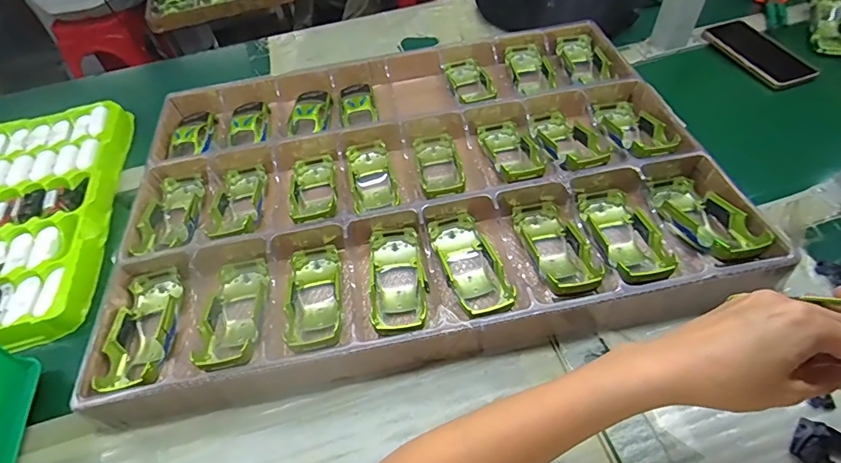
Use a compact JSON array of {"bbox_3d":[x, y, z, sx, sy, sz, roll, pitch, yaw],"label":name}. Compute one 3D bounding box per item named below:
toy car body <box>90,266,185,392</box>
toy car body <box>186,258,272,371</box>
[{"bbox_3d":[-0.268,0.093,0.438,0.064,0.035,0.136,-11,53,-3],"label":"toy car body"},{"bbox_3d":[-0.183,0.085,0.444,0.056,0.030,0.135,-11,38,-3],"label":"toy car body"}]

